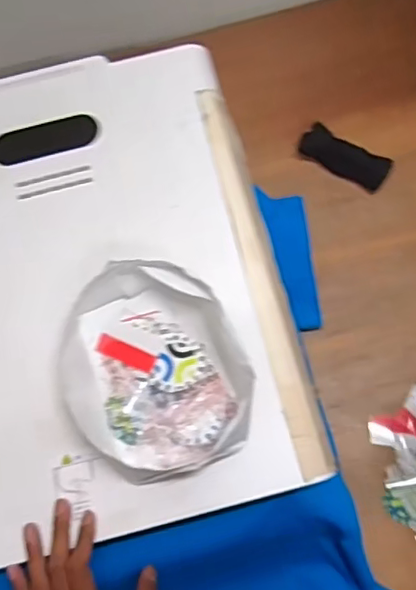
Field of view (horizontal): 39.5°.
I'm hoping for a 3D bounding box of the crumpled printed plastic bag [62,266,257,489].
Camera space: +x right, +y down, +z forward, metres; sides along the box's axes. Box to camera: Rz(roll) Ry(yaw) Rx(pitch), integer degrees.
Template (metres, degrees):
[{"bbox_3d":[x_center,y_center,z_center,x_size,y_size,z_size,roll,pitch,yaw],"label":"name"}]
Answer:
[{"bbox_3d":[-0.053,0.068,0.540,0.165,0.054,0.192,-17,72,-3],"label":"crumpled printed plastic bag"}]

